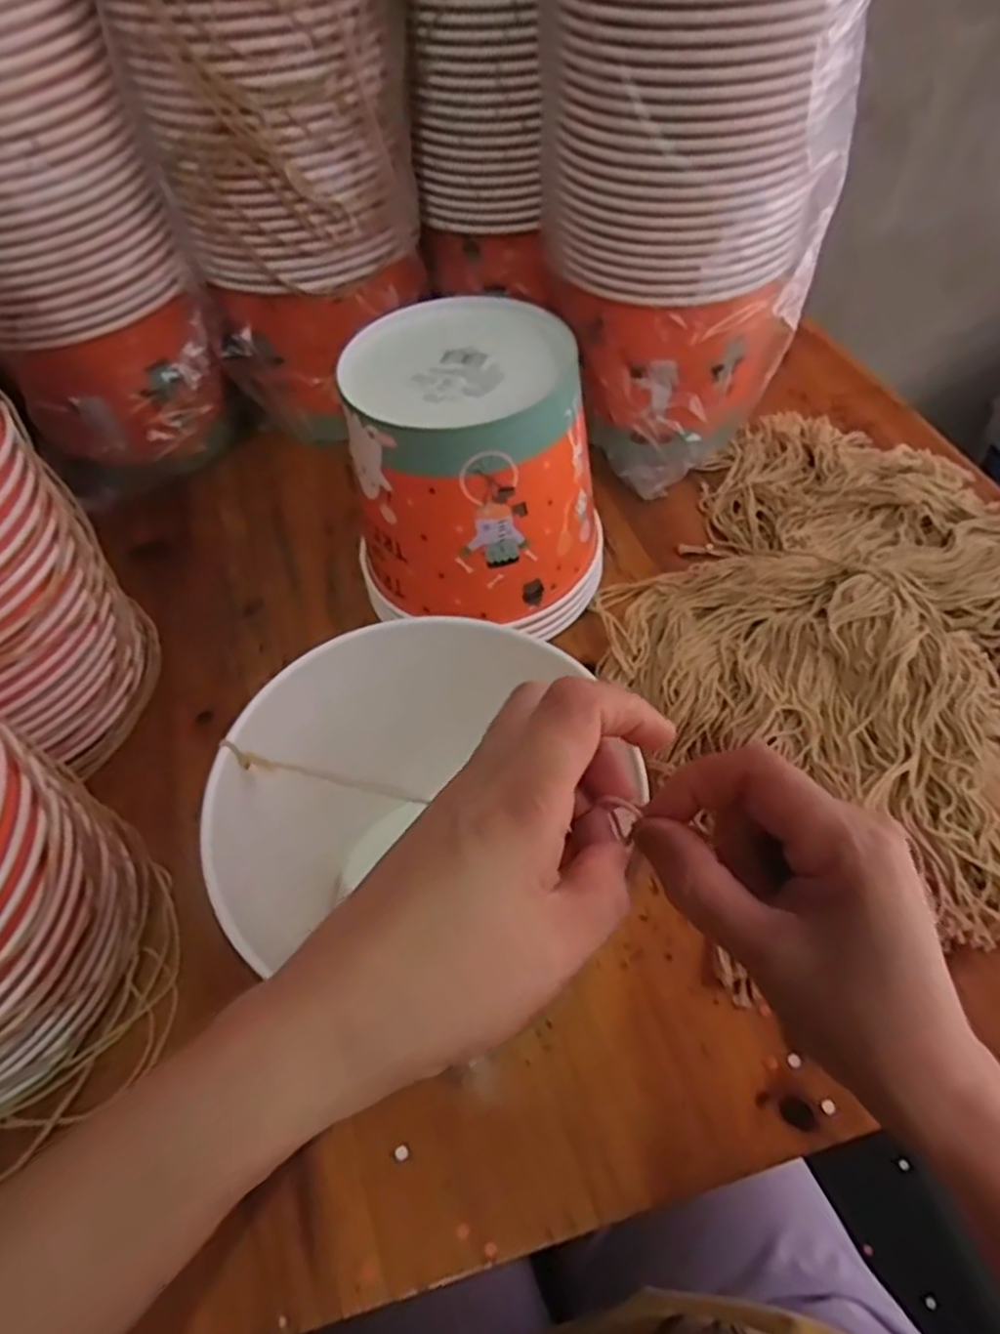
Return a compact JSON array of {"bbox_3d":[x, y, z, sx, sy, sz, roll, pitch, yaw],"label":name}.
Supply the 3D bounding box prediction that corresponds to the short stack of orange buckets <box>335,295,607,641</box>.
[{"bbox_3d":[-0.012,-0.118,0.469,0.151,0.149,0.144,1,53,5],"label":"short stack of orange buckets"}]

